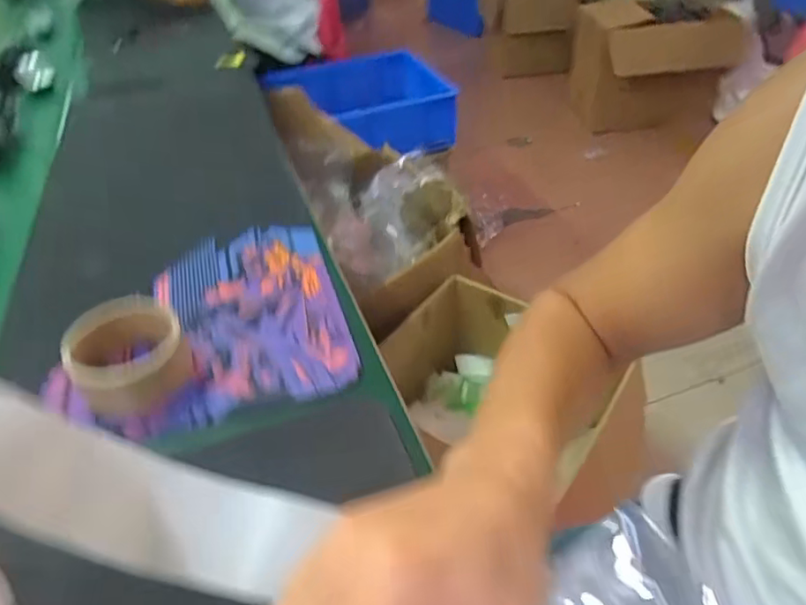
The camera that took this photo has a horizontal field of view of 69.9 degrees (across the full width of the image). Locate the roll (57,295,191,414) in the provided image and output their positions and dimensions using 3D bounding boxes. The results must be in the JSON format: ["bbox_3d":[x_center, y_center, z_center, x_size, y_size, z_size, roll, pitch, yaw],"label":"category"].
[{"bbox_3d":[-0.217,0.041,0.461,0.084,0.048,0.086,-18,44,-21],"label":"roll"}]

